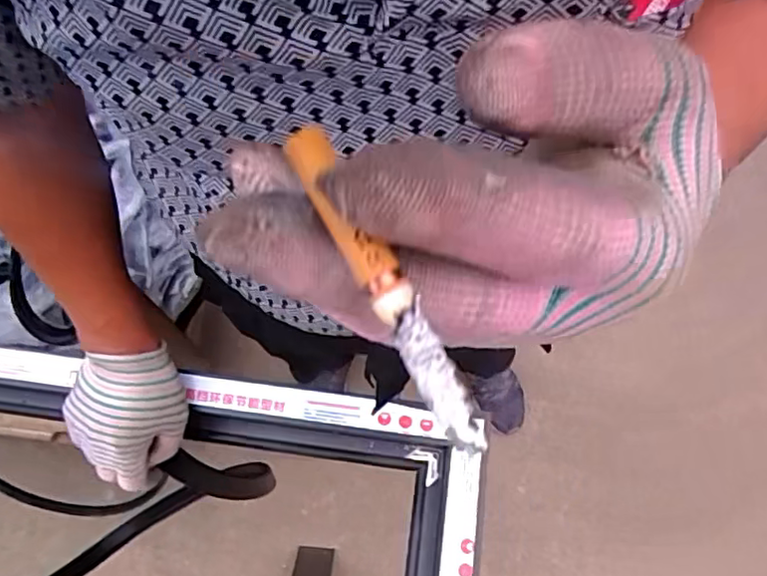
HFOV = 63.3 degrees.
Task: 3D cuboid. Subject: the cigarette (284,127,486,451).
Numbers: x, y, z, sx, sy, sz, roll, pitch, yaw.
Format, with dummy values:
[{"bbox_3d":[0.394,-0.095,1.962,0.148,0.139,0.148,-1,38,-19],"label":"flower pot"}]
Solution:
[{"bbox_3d":[0.000,0.000,0.109,0.007,0.005,0.063,-28,87,-11],"label":"cigarette"}]

